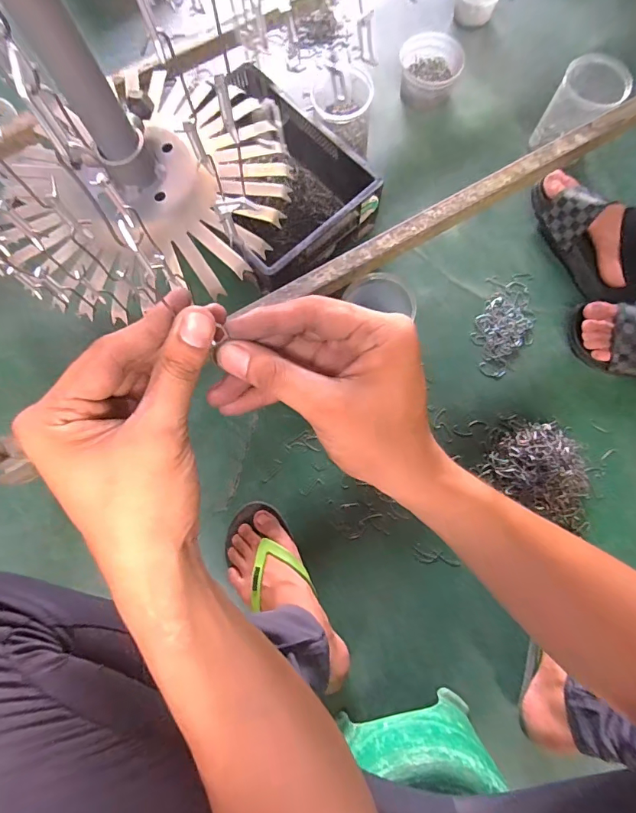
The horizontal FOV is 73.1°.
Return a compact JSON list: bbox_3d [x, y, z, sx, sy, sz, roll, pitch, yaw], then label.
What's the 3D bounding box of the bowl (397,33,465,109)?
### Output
[{"bbox_3d":[0.209,-0.623,0.812,0.116,0.073,0.117,0,77,2],"label":"bowl"}]

